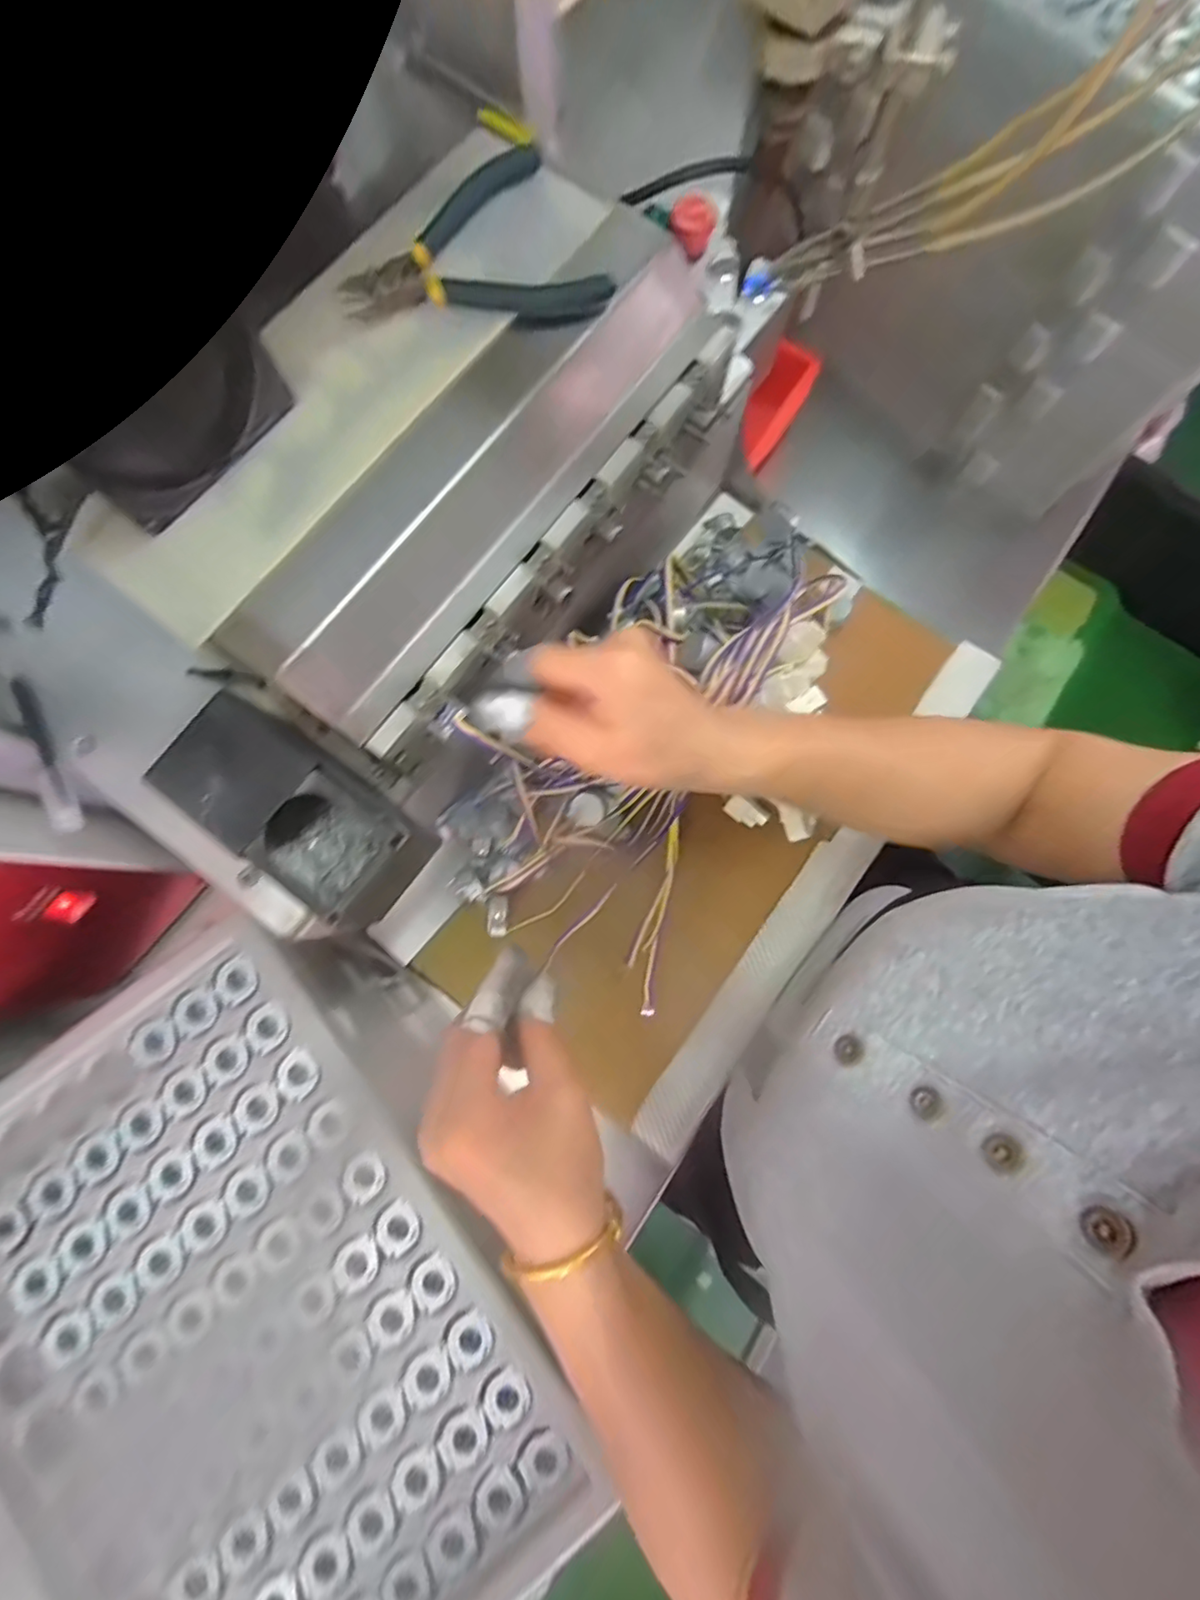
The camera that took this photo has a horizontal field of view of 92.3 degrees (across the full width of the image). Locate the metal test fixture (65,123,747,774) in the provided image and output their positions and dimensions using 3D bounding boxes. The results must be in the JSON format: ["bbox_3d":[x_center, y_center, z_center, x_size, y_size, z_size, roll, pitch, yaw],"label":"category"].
[{"bbox_3d":[-0.074,-0.169,0.302,0.180,0.085,0.292,35,82,6],"label":"metal test fixture"}]

